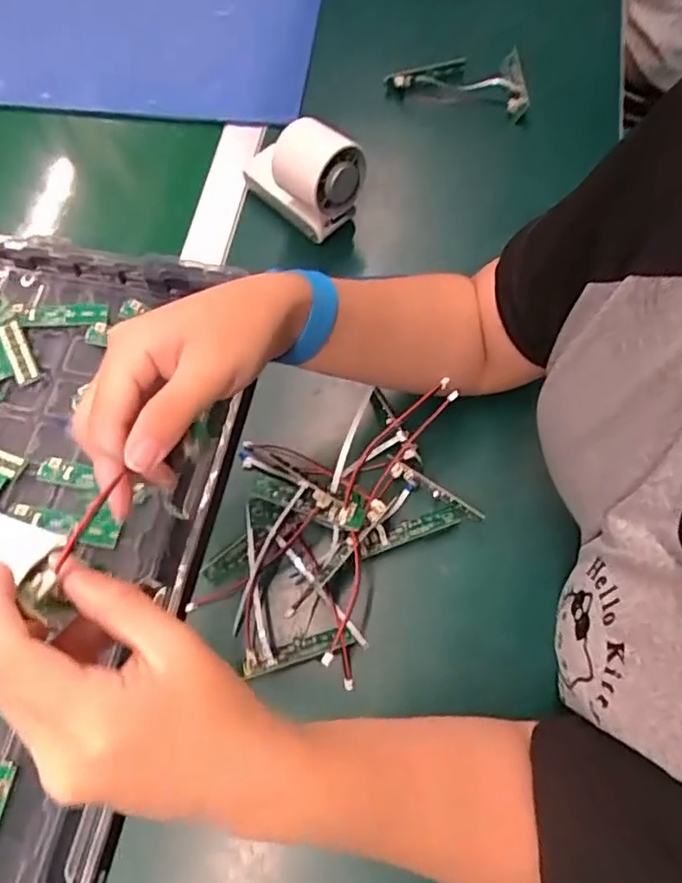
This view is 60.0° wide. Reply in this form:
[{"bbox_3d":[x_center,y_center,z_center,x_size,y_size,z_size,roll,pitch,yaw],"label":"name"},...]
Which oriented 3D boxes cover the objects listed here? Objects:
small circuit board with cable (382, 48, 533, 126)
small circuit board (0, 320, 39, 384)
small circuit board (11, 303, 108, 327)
[{"bbox_3d":[0.122,-0.371,0.597,0.139,0.026,0.067,15,71,8],"label":"small circuit board with cable"},{"bbox_3d":[-0.258,-0.072,0.471,0.018,0.010,0.054,-24,70,-6],"label":"small circuit board"},{"bbox_3d":[-0.229,-0.104,0.483,0.077,0.008,0.021,-1,69,2],"label":"small circuit board"}]

